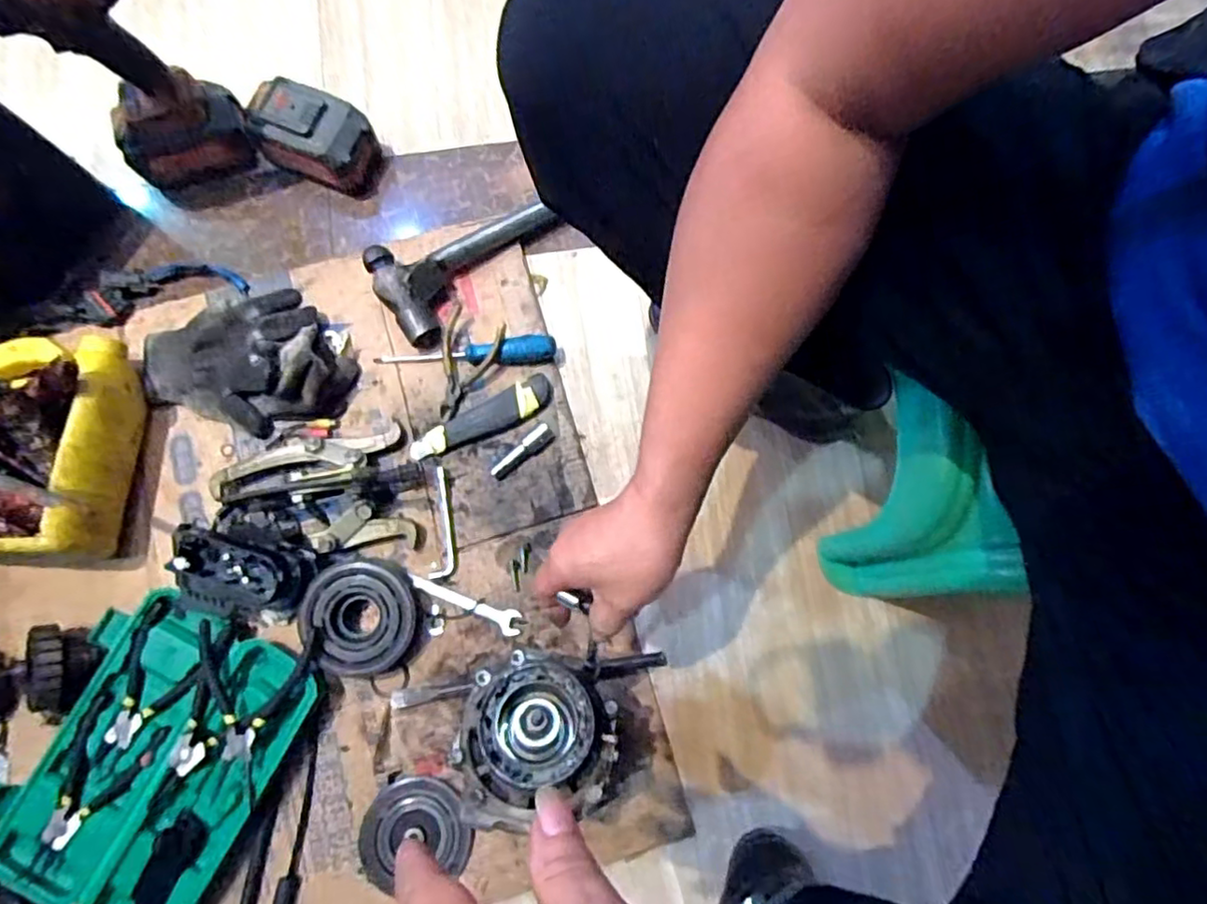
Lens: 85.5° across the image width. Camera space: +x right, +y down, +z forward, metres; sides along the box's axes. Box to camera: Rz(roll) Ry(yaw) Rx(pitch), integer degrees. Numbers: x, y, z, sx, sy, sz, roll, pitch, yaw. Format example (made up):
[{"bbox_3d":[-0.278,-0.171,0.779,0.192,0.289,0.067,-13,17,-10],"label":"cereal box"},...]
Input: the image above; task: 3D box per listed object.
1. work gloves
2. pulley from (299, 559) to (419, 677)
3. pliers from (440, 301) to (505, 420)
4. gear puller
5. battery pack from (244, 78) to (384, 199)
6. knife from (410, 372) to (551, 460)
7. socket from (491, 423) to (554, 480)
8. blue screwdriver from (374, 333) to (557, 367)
[{"bbox_3d":[-0.376,-0.089,0.673,0.187,0.059,0.173,-36,81,-8],"label":"work gloves"},{"bbox_3d":[-0.235,0.161,0.639,0.103,0.042,0.108,-18,79,-5],"label":"pulley"},{"bbox_3d":[-0.139,-0.098,0.692,0.063,0.027,0.122,4,78,0],"label":"pliers"},{"bbox_3d":[-0.290,0.037,0.641,0.200,0.073,0.125,-10,78,-4],"label":"gear puller"},{"bbox_3d":[-0.317,-0.347,0.722,0.127,0.078,0.068,20,78,3],"label":"battery pack"},{"bbox_3d":[-0.129,-0.038,0.686,0.156,0.019,0.038,-22,79,-6],"label":"knife"},{"bbox_3d":[-0.085,0.000,0.679,0.076,0.022,0.020,-37,81,-9],"label":"socket"},{"bbox_3d":[-0.148,-0.107,0.697,0.190,0.024,0.028,-2,78,-2],"label":"blue screwdriver"}]

